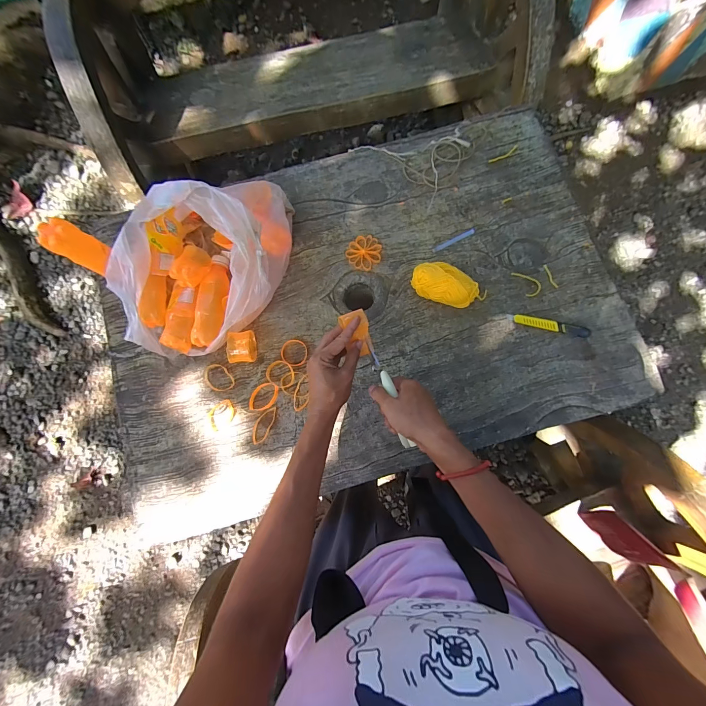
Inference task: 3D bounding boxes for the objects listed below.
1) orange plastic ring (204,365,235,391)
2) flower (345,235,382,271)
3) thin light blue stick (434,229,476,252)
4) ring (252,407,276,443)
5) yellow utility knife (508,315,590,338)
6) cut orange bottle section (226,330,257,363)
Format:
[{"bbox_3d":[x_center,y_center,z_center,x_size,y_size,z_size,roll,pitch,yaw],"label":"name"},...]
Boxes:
[{"bbox_3d":[-0.241,0.045,0.560,0.042,0.004,0.058,-39,84,-4],"label":"orange plastic ring"},{"bbox_3d":[0.022,-0.189,0.593,0.064,0.013,0.061,0,83,1],"label":"flower"},{"bbox_3d":[0.190,-0.213,0.592,0.088,0.004,0.011,-27,84,-2],"label":"thin light blue stick"},{"bbox_3d":[-0.155,0.125,0.543,0.029,0.007,0.067,21,84,4],"label":"ring"},{"bbox_3d":[0.343,-0.049,0.552,0.135,0.016,0.017,13,83,3],"label":"yellow utility knife"},{"bbox_3d":[-0.192,-0.010,0.541,0.036,0.056,0.054,-9,83,0],"label":"cut orange bottle section"}]

